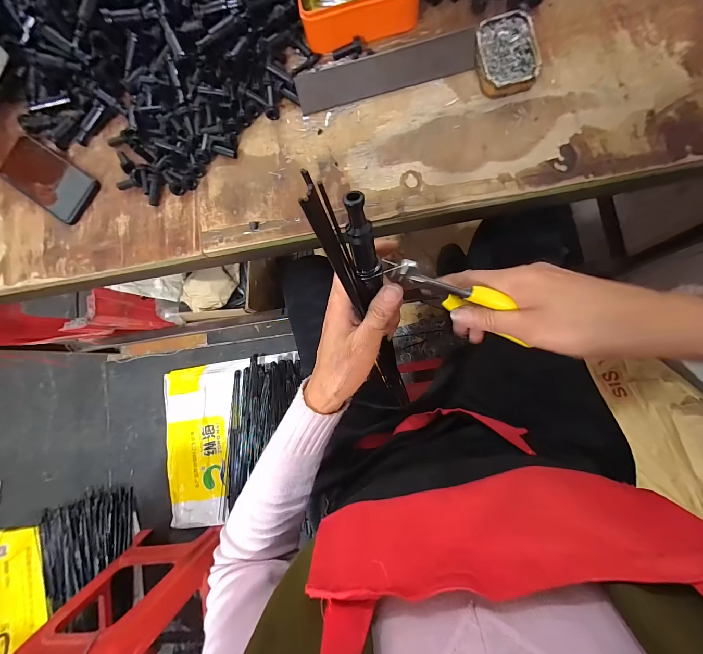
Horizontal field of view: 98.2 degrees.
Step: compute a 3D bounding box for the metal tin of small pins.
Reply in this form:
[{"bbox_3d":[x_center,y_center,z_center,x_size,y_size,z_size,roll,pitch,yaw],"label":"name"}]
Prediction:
[{"bbox_3d":[0.180,-0.317,0.355,0.061,0.021,0.091,-11,82,6],"label":"metal tin of small pins"}]

